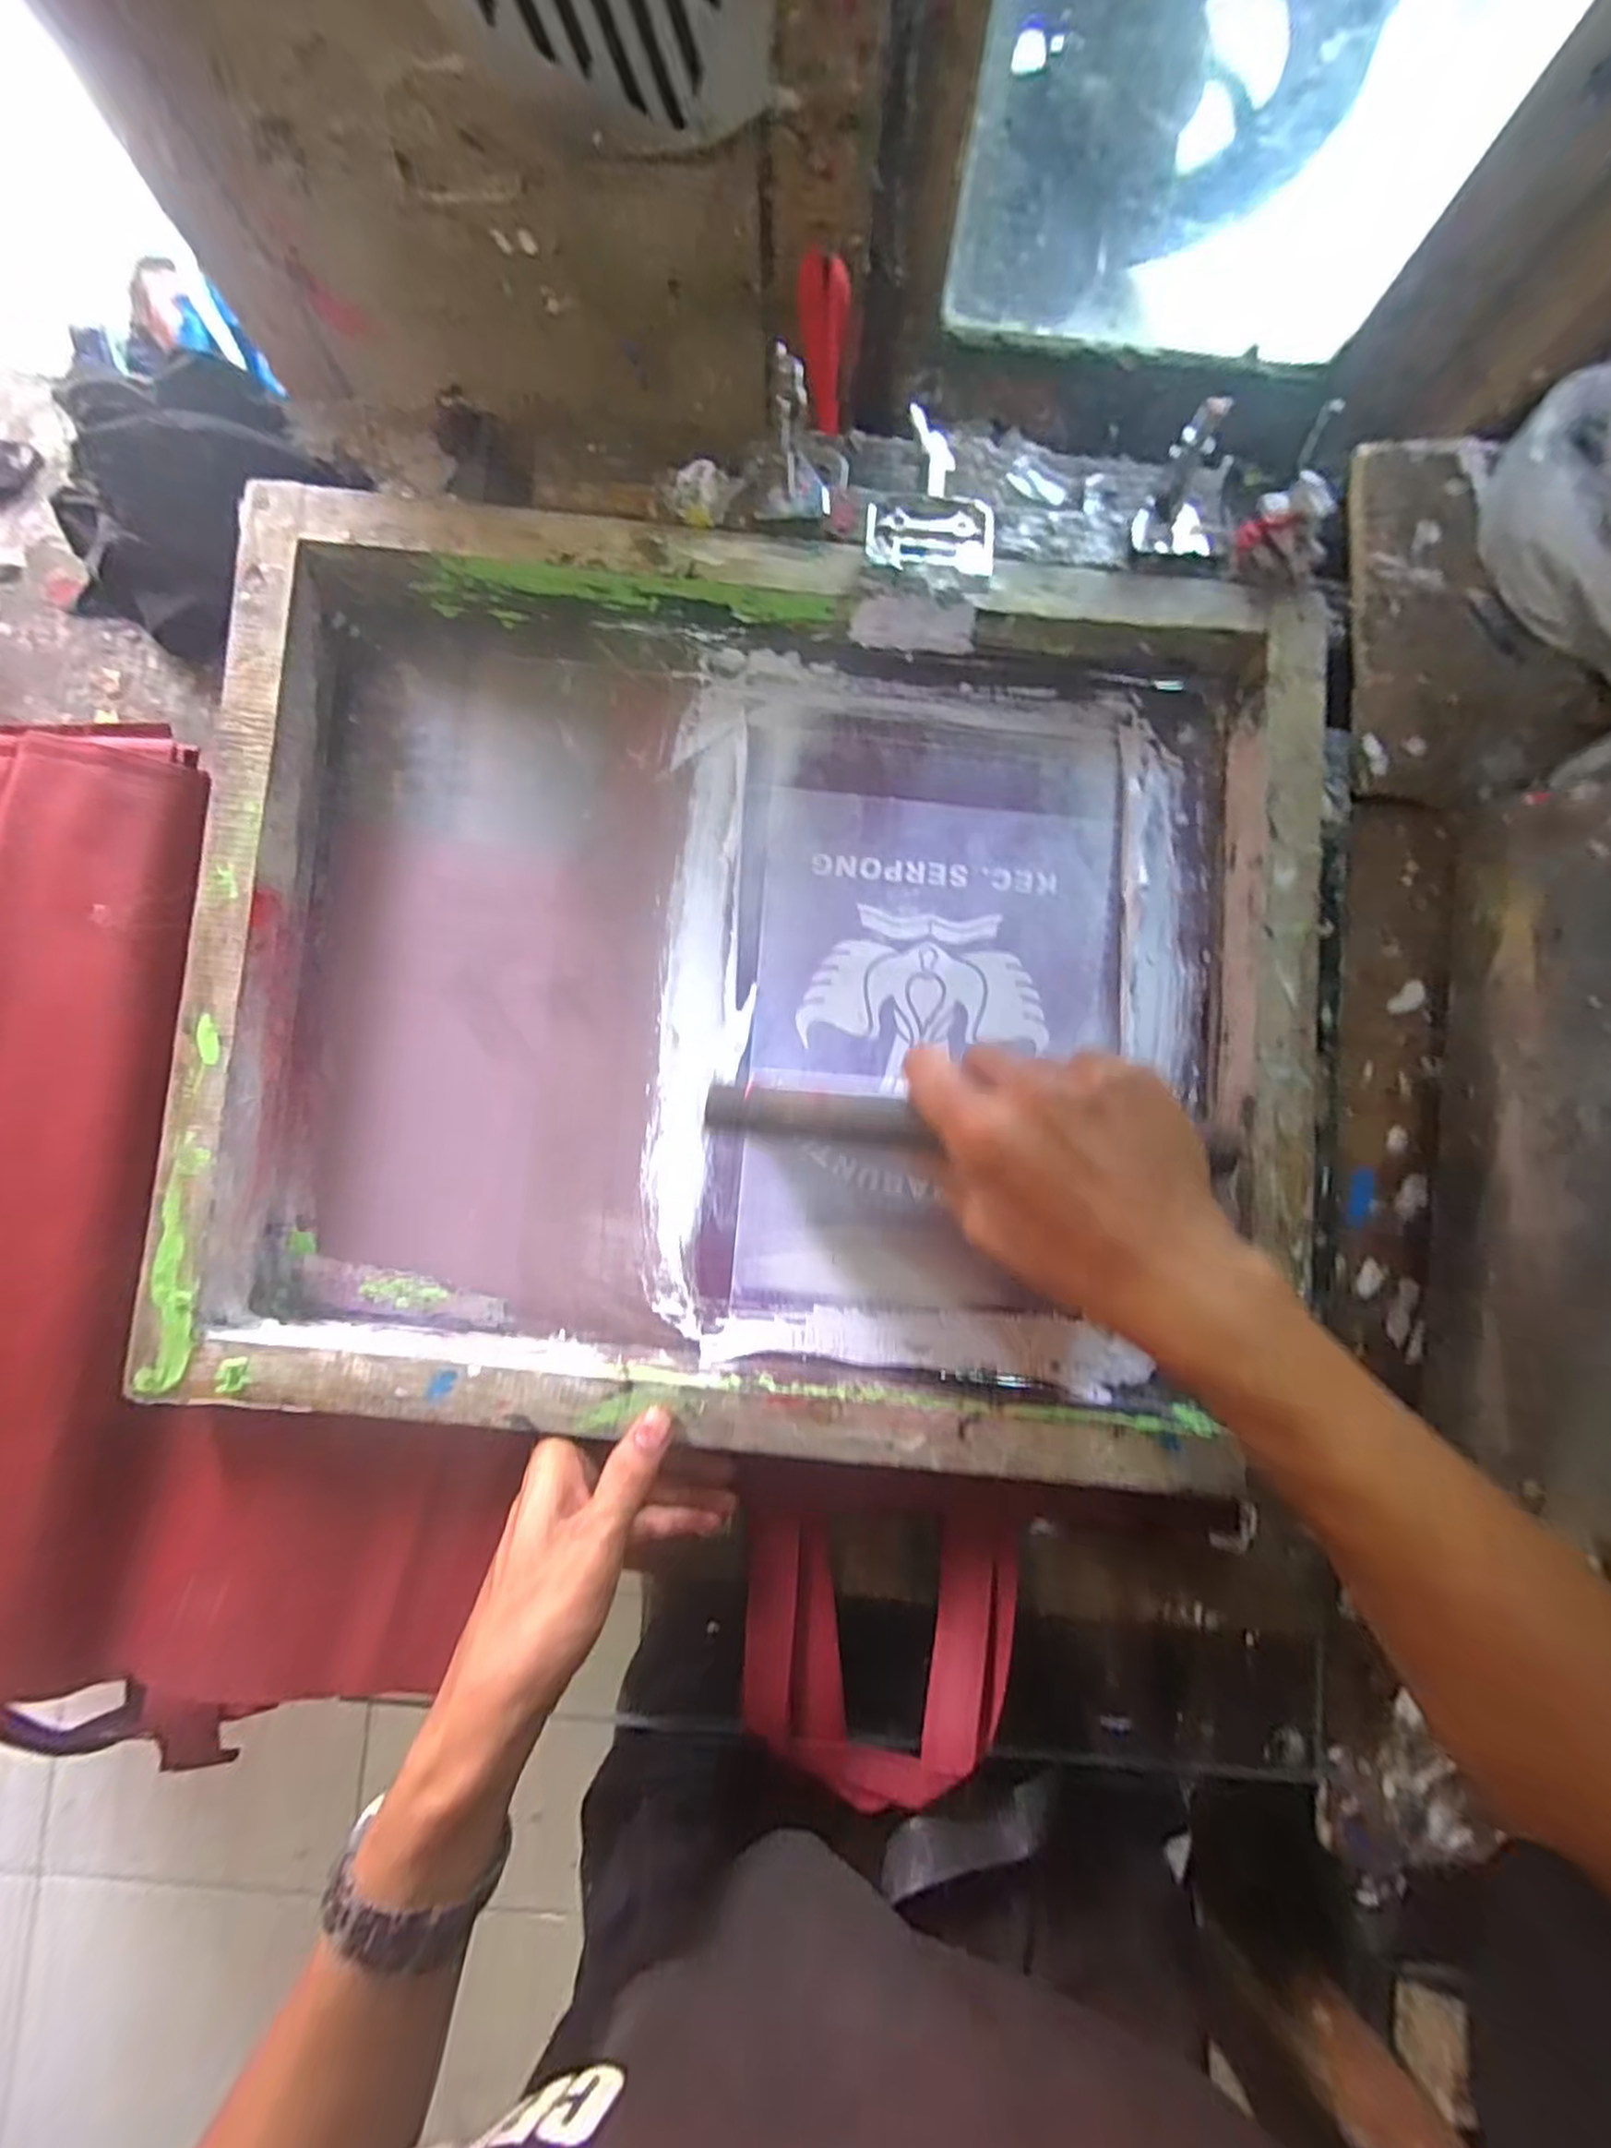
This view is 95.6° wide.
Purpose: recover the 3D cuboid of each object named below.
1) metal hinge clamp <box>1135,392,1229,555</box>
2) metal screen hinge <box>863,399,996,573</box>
[{"bbox_3d":[0.195,-0.291,0.369,0.042,0.034,0.046,25,85,1],"label":"metal hinge clamp"},{"bbox_3d":[0.063,-0.286,0.363,0.061,0.021,0.086,6,85,0],"label":"metal screen hinge"}]

